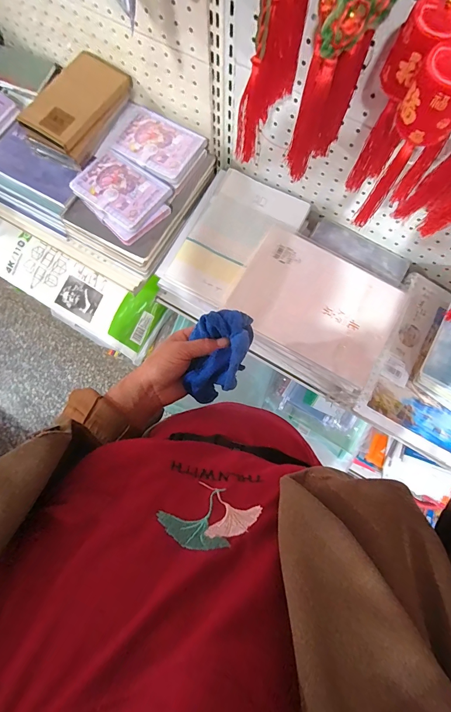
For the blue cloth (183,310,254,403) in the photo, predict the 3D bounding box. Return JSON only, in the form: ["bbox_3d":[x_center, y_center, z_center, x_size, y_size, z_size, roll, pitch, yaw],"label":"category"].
[{"bbox_3d":[-0.009,-0.001,0.431,0.068,0.063,0.114,16,77,3],"label":"blue cloth"}]

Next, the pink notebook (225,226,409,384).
[{"bbox_3d":[0.146,-0.087,0.558,0.249,0.011,0.178,29,78,6],"label":"pink notebook"}]

